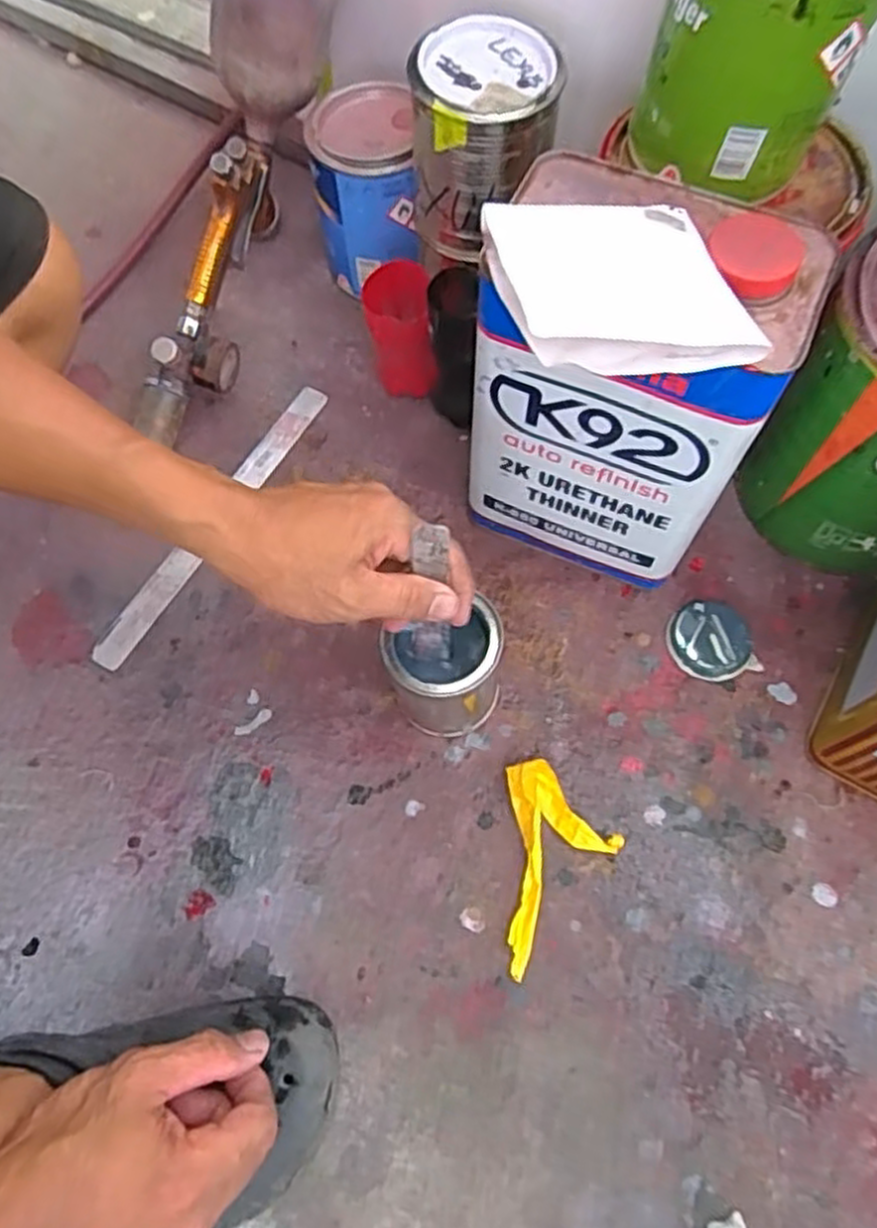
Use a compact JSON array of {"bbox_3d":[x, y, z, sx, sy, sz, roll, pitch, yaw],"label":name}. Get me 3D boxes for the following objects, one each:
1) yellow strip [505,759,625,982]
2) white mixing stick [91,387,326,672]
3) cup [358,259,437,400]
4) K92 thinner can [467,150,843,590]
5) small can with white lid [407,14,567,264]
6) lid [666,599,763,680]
[{"bbox_3d":[0.056,0.160,0.506,0.085,0.018,0.111,41,72,15],"label":"yellow strip"},{"bbox_3d":[-0.177,-0.076,0.616,0.026,0.007,0.283,29,70,11],"label":"white mixing stick"},{"bbox_3d":[-0.031,-0.212,0.610,0.048,0.115,0.047,0,67,-1],"label":"cup"},{"bbox_3d":[0.111,-0.133,0.499,0.166,0.260,0.107,24,69,9],"label":"K92 thinner can"},{"bbox_3d":[0.029,-0.326,0.538,0.101,0.108,0.104,5,67,3],"label":"small can with white lid"},{"bbox_3d":[0.202,0.019,0.570,0.064,0.010,0.058,-13,68,-6],"label":"lid"}]

